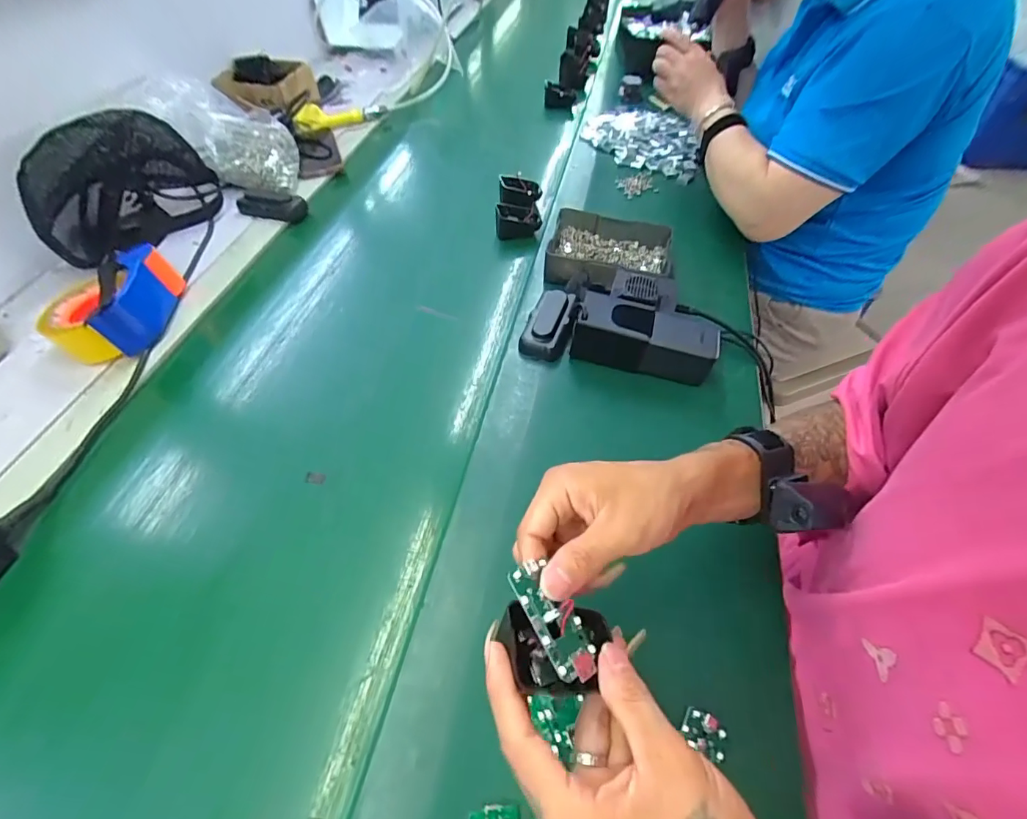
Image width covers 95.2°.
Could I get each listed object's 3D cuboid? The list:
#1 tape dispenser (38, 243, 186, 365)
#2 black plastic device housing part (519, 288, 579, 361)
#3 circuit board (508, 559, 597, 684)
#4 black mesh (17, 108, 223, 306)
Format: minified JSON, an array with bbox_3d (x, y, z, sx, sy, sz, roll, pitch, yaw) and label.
[{"bbox_3d":[-0.492,-0.121,0.575,0.096,0.076,0.146,4,54,2],"label":"tape dispenser"},{"bbox_3d":[0.045,-0.106,0.574,0.056,0.032,0.100,12,55,8],"label":"black plastic device housing part"},{"bbox_3d":[0.023,0.111,0.252,0.030,0.011,0.063,-10,61,-45],"label":"circuit board"},{"bbox_3d":[-0.557,-0.322,0.675,0.165,0.153,0.216,-2,54,-3],"label":"black mesh"}]

